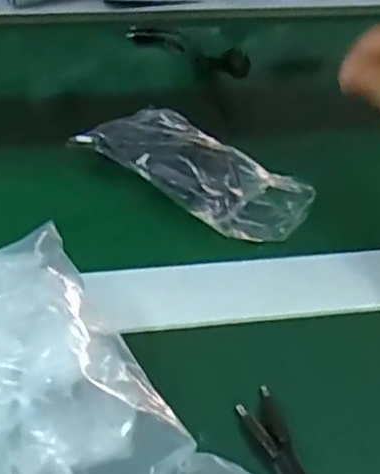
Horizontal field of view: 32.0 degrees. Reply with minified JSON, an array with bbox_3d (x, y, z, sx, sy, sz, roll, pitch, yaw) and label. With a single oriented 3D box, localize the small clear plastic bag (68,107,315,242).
[{"bbox_3d":[0.001,-0.055,0.504,0.173,0.028,0.078,33,50,29],"label":"small clear plastic bag"}]

